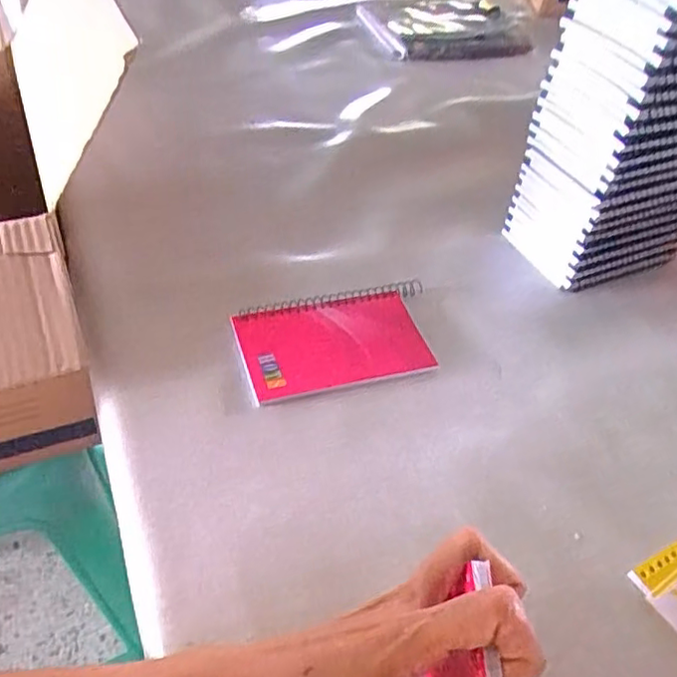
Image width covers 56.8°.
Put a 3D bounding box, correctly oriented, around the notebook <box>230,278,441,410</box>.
[{"bbox_3d":[0.000,0.000,0.452,0.141,0.011,0.081,-10,48,-17],"label":"notebook"}]

